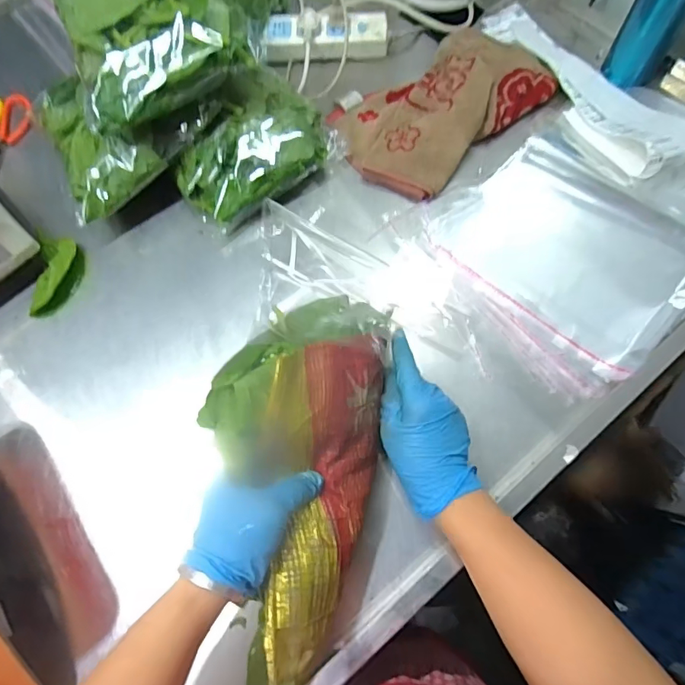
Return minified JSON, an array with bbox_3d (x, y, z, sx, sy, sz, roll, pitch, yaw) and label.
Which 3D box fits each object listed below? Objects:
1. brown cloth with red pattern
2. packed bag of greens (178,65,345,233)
[{"bbox_3d":[0.132,-0.312,0.595,0.286,0.042,0.185,-35,72,-10],"label":"brown cloth with red pattern"},{"bbox_3d":[-0.111,-0.237,0.568,0.136,0.074,0.191,41,77,16],"label":"packed bag of greens"}]

